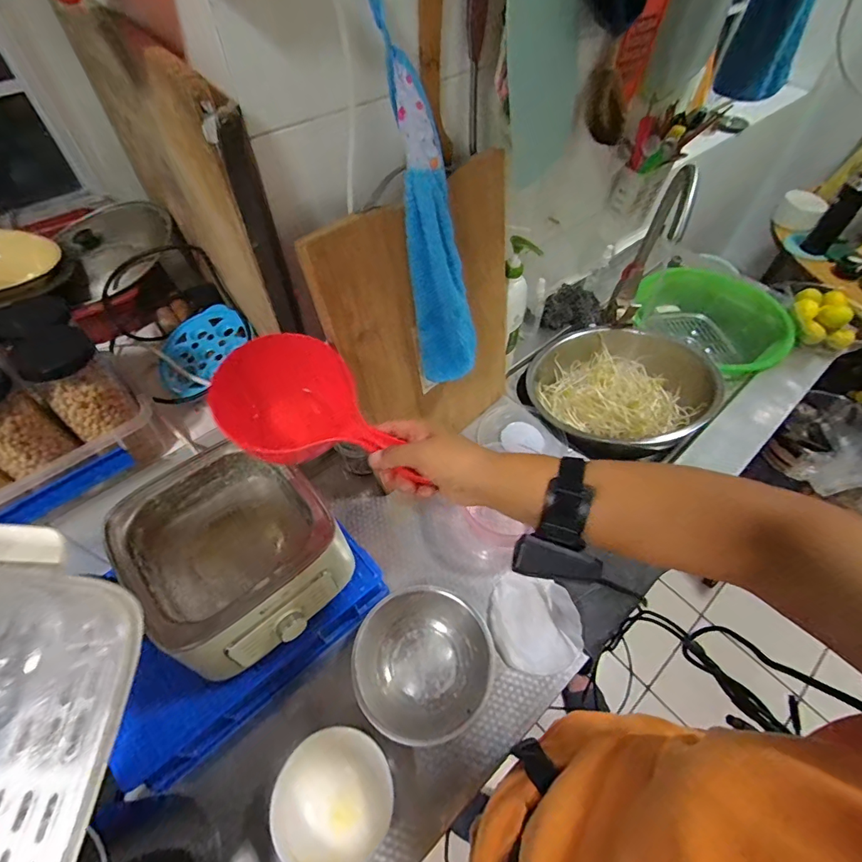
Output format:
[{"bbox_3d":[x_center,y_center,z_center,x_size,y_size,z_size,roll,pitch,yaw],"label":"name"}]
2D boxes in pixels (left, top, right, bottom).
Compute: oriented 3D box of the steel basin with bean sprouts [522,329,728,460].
[{"bbox_3d":[0.369,-0.059,0.931,0.351,0.146,0.275,21,57,14],"label":"steel basin with bean sprouts"}]

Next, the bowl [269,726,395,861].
[{"bbox_3d":[-0.112,0.424,0.519,0.130,0.063,0.132,0,54,-1],"label":"bowl"}]

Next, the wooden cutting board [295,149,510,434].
[{"bbox_3d":[0.006,-0.150,0.702,0.347,0.433,0.030,-39,51,-25],"label":"wooden cutting board"}]

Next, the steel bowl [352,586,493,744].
[{"bbox_3d":[-0.010,0.318,0.615,0.184,0.063,0.176,0,54,-1],"label":"steel bowl"}]

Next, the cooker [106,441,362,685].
[{"bbox_3d":[-0.241,0.139,0.555,0.212,0.085,0.245,-35,62,-23],"label":"cooker"}]

